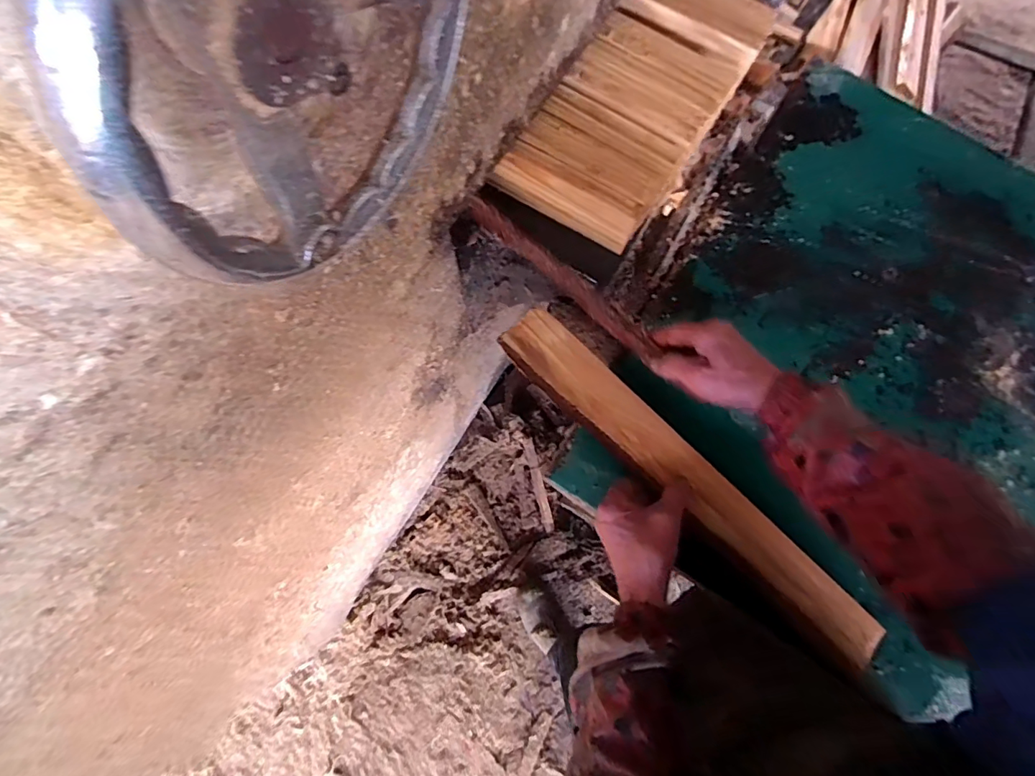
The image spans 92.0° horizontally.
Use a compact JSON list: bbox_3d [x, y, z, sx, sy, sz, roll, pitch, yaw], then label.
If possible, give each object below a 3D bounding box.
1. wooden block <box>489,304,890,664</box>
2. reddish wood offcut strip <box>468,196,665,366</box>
[{"bbox_3d":[0.171,0.090,0.516,0.468,0.013,0.065,44,81,9],"label":"wooden block"},{"bbox_3d":[0.045,-0.117,0.529,0.252,0.028,0.009,42,44,9],"label":"reddish wood offcut strip"}]

